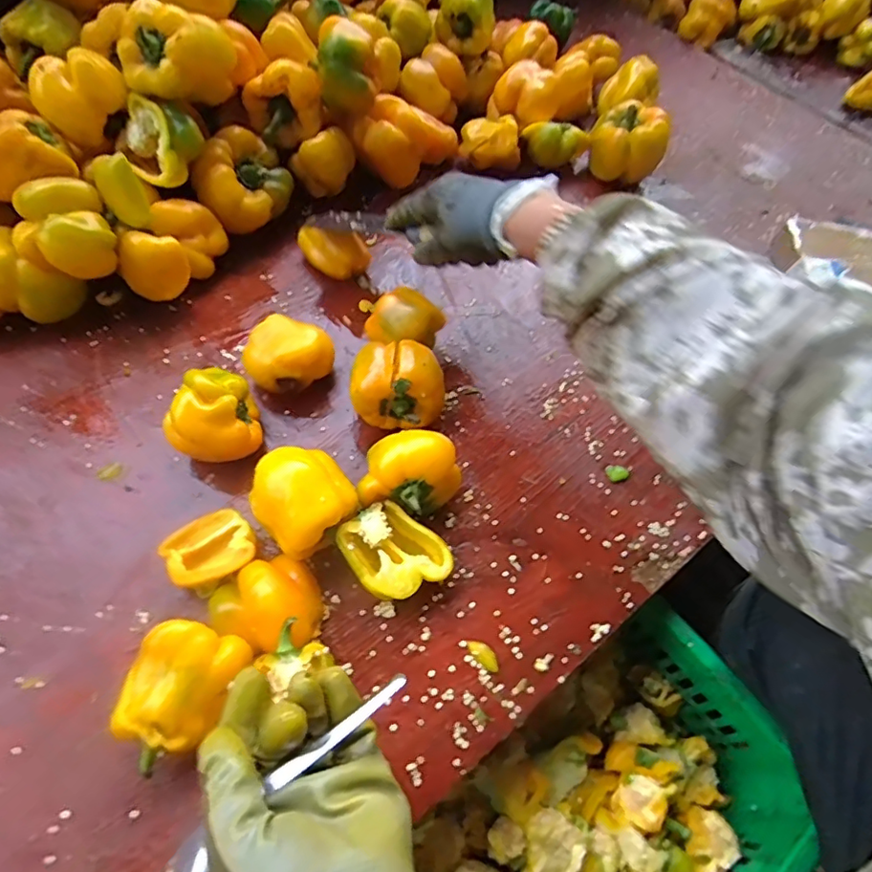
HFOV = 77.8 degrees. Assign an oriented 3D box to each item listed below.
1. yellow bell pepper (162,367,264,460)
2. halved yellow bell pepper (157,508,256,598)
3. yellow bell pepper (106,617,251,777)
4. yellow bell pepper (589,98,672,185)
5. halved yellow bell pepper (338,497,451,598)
[{"bbox_3d":[-0.184,-0.011,0.467,0.064,0.073,0.070,2,59,-3],"label":"yellow bell pepper"},{"bbox_3d":[-0.180,0.094,0.436,0.066,0.028,0.066,-32,48,-15],"label":"halved yellow bell pepper"},{"bbox_3d":[-0.172,0.177,0.369,0.063,0.056,0.086,16,60,5],"label":"yellow bell pepper"},{"bbox_3d":[0.251,-0.387,0.715,0.092,0.089,0.068,17,60,5],"label":"yellow bell pepper"},{"bbox_3d":[-0.034,0.096,0.435,0.066,0.043,0.077,-36,68,-22],"label":"halved yellow bell pepper"}]

